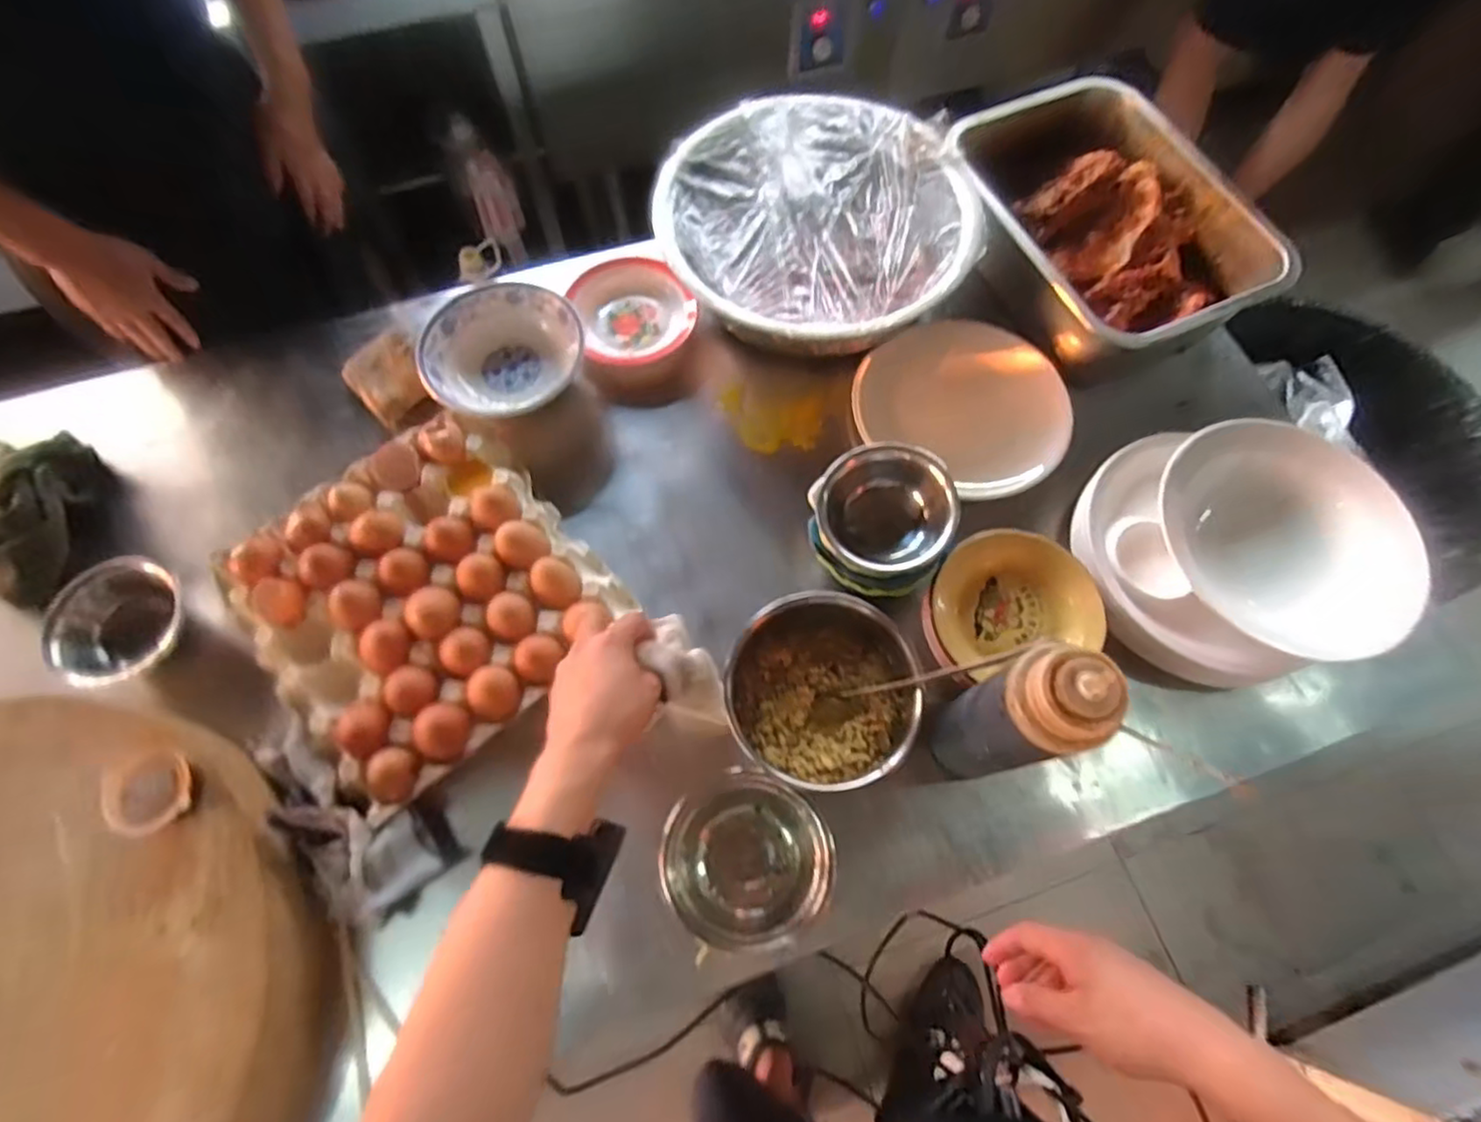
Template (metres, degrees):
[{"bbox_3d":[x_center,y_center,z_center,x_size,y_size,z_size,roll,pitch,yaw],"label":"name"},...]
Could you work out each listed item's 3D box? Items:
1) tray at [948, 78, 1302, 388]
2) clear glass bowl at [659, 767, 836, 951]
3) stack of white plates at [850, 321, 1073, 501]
[{"bbox_3d":[0.410,-0.376,0.788,0.275,0.114,0.351,-22,69,-8],"label":"tray"},{"bbox_3d":[0.005,0.241,0.557,0.134,0.069,0.124,0,67,1],"label":"clear glass bowl"},{"bbox_3d":[0.239,-0.167,0.749,0.222,0.032,0.192,-6,89,2],"label":"stack of white plates"}]

